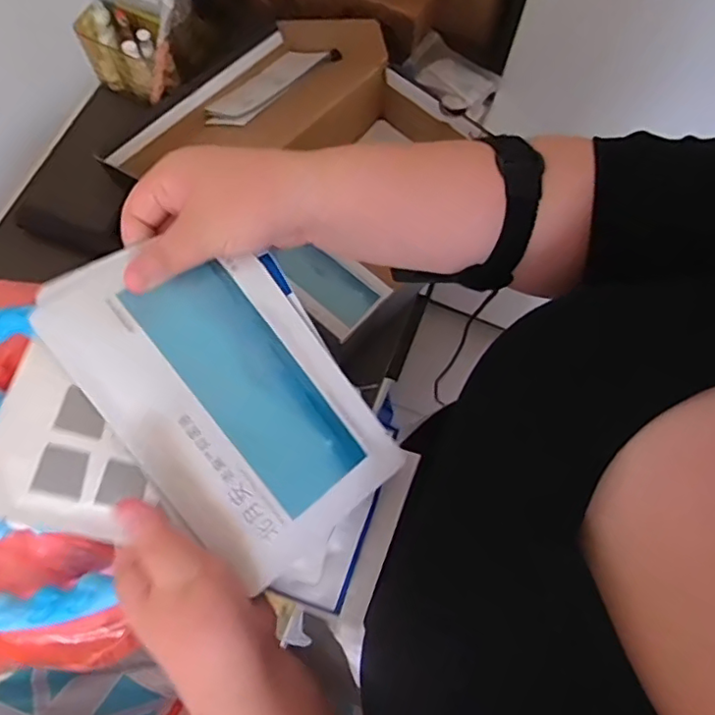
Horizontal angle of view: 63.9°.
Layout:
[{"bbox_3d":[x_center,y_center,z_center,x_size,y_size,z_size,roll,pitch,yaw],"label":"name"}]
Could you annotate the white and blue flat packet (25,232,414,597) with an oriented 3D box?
[{"bbox_3d":[-0.070,0.017,0.309,0.112,0.009,0.185,-38,95,-19],"label":"white and blue flat packet"}]

